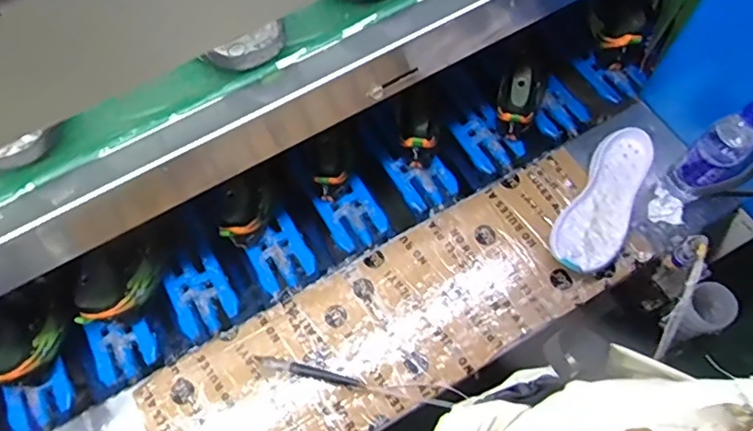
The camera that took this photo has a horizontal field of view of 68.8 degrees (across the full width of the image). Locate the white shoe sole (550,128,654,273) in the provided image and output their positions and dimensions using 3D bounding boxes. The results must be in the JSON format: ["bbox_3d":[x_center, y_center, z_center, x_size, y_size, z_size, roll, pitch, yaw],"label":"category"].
[{"bbox_3d":[0.367,-0.026,0.875,0.096,0.050,0.278,30,72,14],"label":"white shoe sole"}]

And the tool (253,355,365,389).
[{"bbox_3d":[-0.099,0.229,0.804,0.158,0.020,0.017,12,68,7],"label":"tool"}]

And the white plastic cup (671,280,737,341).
[{"bbox_3d":[0.547,0.161,0.927,0.088,0.071,0.072,-24,69,-7],"label":"white plastic cup"}]

